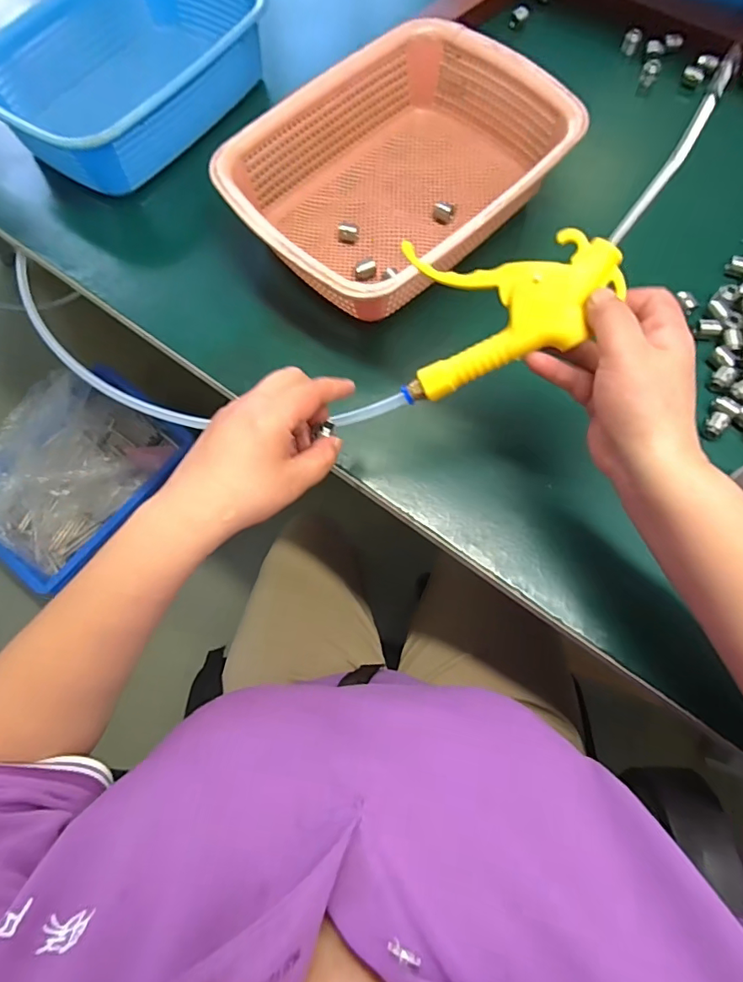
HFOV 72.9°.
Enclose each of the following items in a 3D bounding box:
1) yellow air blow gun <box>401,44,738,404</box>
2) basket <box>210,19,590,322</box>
[{"bbox_3d":[0.106,-0.145,0.305,0.233,0.029,0.103,-38,73,19],"label":"yellow air blow gun"},{"bbox_3d":[0.024,-0.286,0.464,0.289,0.084,0.215,-40,75,-10],"label":"basket"}]

